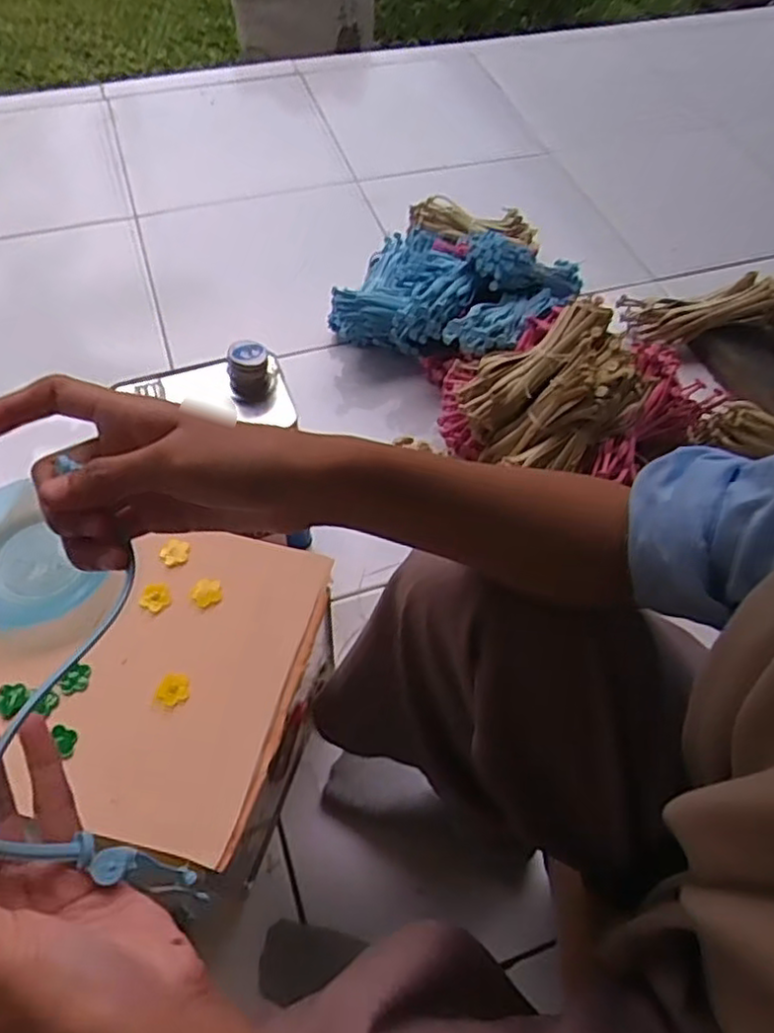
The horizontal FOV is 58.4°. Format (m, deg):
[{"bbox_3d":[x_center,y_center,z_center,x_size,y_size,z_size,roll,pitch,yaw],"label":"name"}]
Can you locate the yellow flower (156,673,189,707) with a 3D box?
[{"bbox_3d":[-0.158,0.127,0.511,0.023,0.004,0.023,-6,59,-7],"label":"yellow flower"}]

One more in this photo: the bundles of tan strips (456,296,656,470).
[{"bbox_3d":[0.195,-0.152,0.810,0.169,0.117,0.156,-37,67,-23],"label":"bundles of tan strips"}]

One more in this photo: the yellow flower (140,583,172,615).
[{"bbox_3d":[-0.183,0.065,0.547,0.023,0.010,0.020,-36,66,-22],"label":"yellow flower"}]

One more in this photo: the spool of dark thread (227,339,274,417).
[{"bbox_3d":[-0.132,-0.133,0.675,0.041,0.068,0.039,1,58,-2],"label":"spool of dark thread"}]

